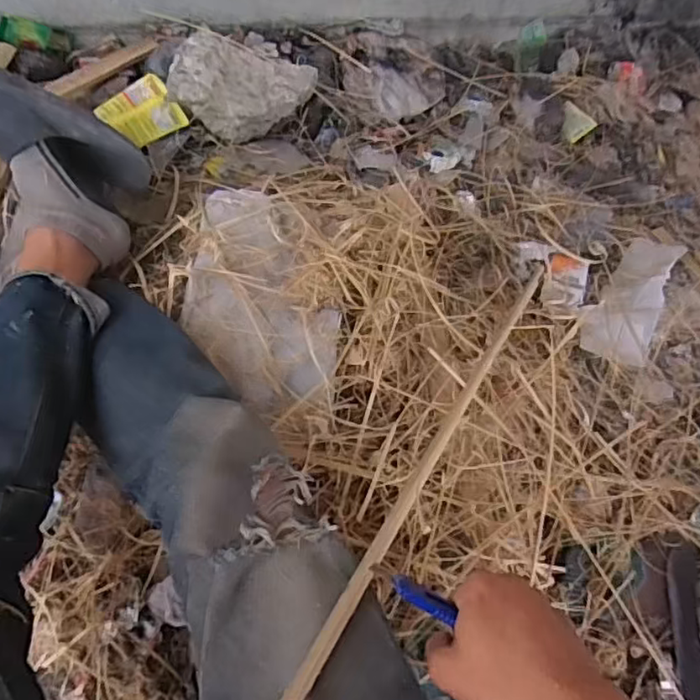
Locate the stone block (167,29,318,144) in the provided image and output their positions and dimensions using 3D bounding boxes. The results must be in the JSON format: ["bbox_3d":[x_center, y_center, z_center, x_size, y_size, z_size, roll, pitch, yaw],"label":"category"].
[{"bbox_3d":[-0.182,-0.449,1.043,0.239,0.107,0.152,5,58,-8],"label":"stone block"}]

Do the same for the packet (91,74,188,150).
[{"bbox_3d":[-0.353,-0.400,1.020,0.122,0.052,0.095,-34,71,-27],"label":"packet"}]

